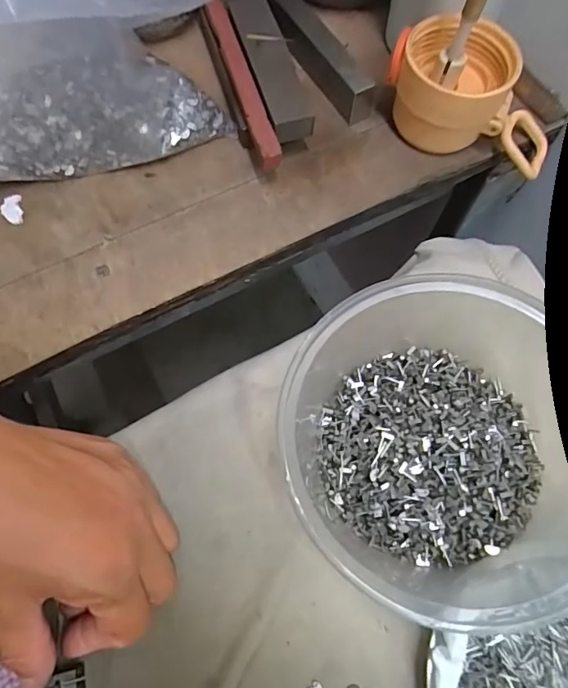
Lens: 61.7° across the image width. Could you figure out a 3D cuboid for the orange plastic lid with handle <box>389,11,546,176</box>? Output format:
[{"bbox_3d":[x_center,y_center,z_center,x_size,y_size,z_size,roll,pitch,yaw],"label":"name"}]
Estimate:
[{"bbox_3d":[0.113,-0.147,0.280,0.104,0.055,0.054,10,71,2],"label":"orange plastic lid with handle"}]

